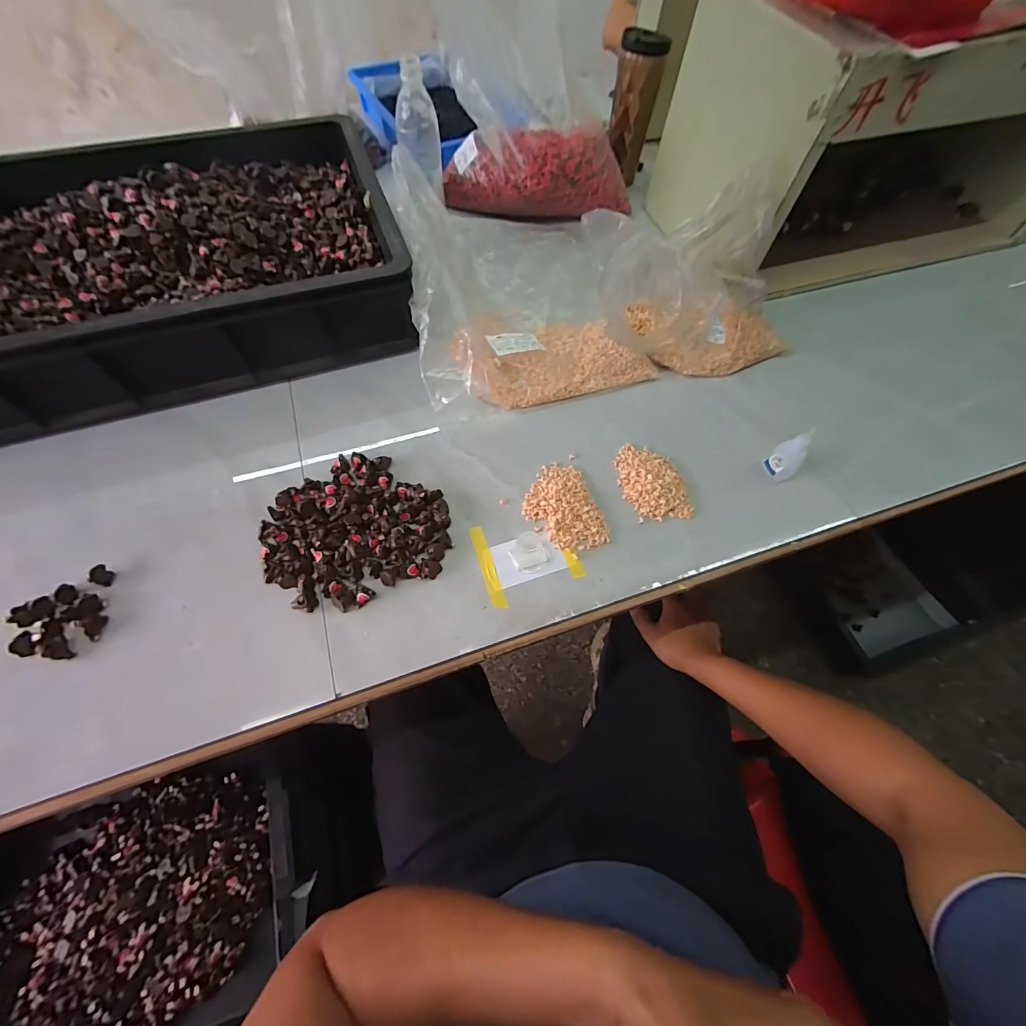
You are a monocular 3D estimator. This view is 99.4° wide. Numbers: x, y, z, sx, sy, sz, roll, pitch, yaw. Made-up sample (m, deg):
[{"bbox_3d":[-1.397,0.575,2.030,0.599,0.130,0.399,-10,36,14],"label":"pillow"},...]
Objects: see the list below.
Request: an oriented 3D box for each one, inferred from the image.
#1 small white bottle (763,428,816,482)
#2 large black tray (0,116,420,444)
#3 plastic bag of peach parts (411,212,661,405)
[{"bbox_3d":[0.321,-0.065,0.508,0.031,0.071,0.026,34,68,15],"label":"small white bottle"},{"bbox_3d":[-0.458,-0.348,0.594,0.576,0.124,0.424,-16,65,-8],"label":"large black tray"},{"bbox_3d":[0.004,-0.314,0.601,0.307,0.096,0.336,-16,65,-8],"label":"plastic bag of peach parts"}]

